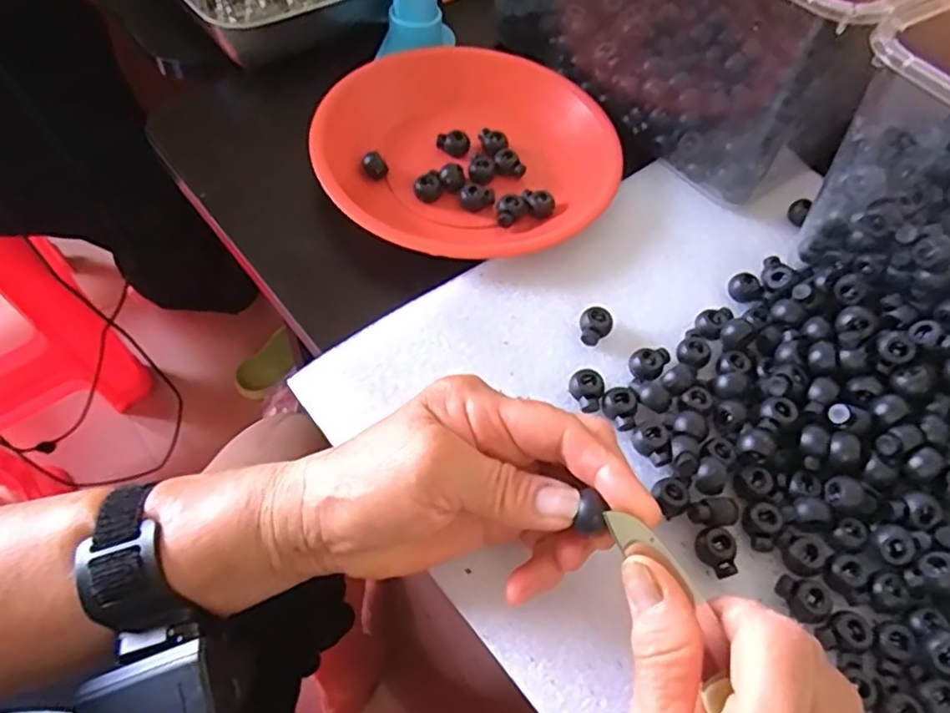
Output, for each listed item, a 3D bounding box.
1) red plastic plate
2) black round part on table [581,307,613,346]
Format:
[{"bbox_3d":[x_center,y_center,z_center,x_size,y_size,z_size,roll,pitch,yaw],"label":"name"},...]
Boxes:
[{"bbox_3d":[-0.001,-0.138,0.443,0.194,0.050,0.173,26,59,12],"label":"red plastic plate"},{"bbox_3d":[0.066,-0.016,0.365,0.017,0.011,0.020,22,58,9],"label":"black round part on table"}]

